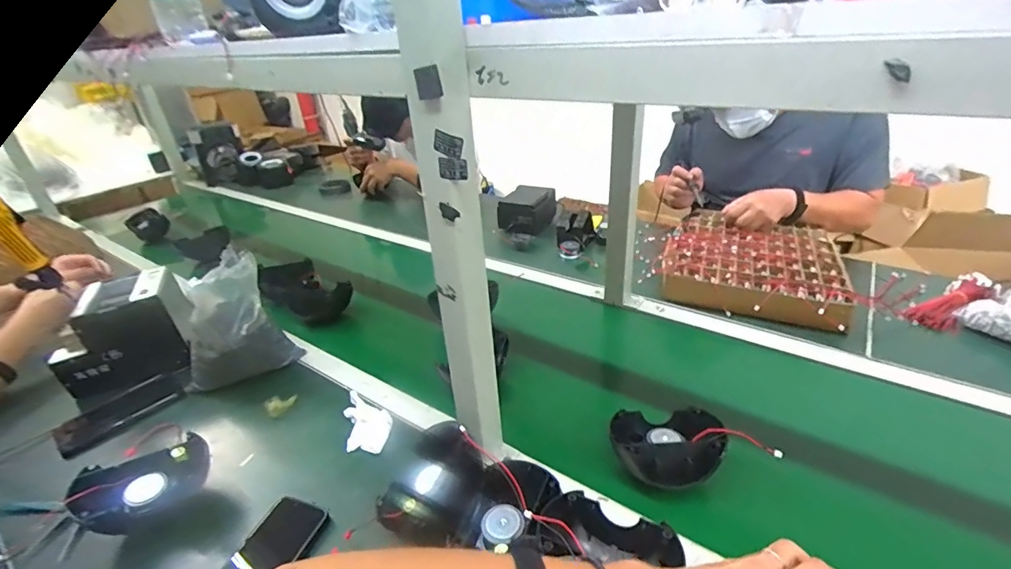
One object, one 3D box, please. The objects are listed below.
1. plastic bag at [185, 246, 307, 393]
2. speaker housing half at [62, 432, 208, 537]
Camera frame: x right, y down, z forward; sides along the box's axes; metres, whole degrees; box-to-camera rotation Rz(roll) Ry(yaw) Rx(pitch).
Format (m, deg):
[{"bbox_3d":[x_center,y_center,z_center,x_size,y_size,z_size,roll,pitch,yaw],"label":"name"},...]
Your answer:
[{"bbox_3d":[-0.454,0.069,0.769,0.175,0.197,0.085,-20,34,-26],"label":"plastic bag"},{"bbox_3d":[-0.433,0.237,0.563,0.137,0.040,0.096,-19,67,-35],"label":"speaker housing half"}]

